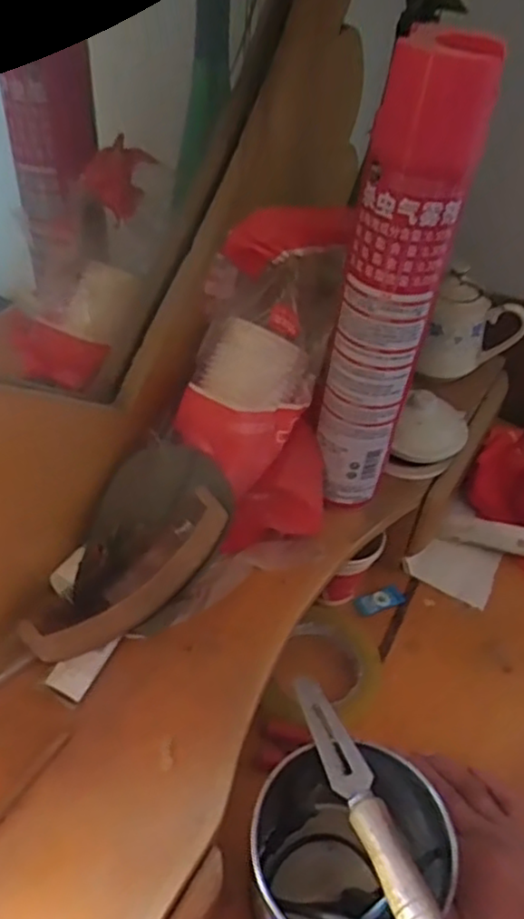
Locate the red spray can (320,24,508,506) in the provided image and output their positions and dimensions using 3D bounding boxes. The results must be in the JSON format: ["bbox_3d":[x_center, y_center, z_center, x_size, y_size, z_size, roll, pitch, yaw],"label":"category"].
[{"bbox_3d":[0.084,-0.102,0.475,0.056,0.319,0.055,-31,56,-33],"label":"red spray can"}]

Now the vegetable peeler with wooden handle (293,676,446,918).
[{"bbox_3d":[0.057,0.190,0.387,0.022,0.025,0.161,-12,47,-19],"label":"vegetable peeler with wooden handle"}]

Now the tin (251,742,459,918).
[{"bbox_3d":[0.049,0.245,0.426,0.097,0.123,0.103,4,44,-4],"label":"tin"}]

